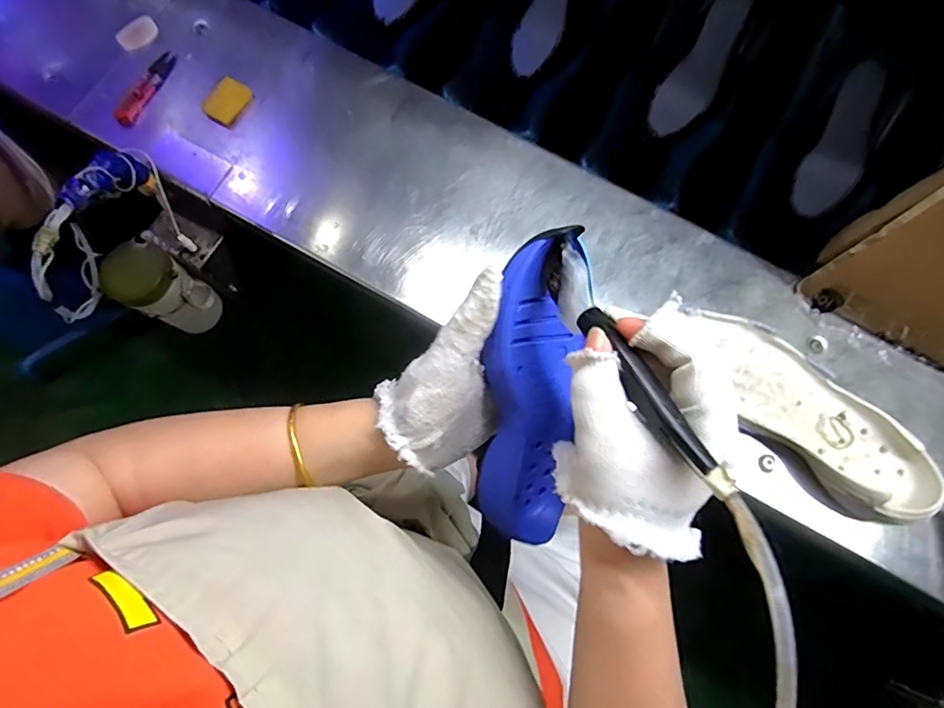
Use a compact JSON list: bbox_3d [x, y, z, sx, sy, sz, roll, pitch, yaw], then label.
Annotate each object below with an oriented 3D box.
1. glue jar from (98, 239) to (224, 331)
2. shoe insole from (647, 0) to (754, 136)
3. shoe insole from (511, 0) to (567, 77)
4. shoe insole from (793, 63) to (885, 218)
[{"bbox_3d":[-0.383,-0.076,0.642,0.080,0.140,0.076,33,76,7],"label":"glue jar"},{"bbox_3d":[0.281,-0.350,0.624,0.059,0.005,0.179,33,100,-3],"label":"shoe insole"},{"bbox_3d":[0.095,-0.439,0.647,0.053,0.014,0.178,18,93,3],"label":"shoe insole"},{"bbox_3d":[0.433,-0.250,0.601,0.057,0.017,0.180,22,95,5],"label":"shoe insole"}]

